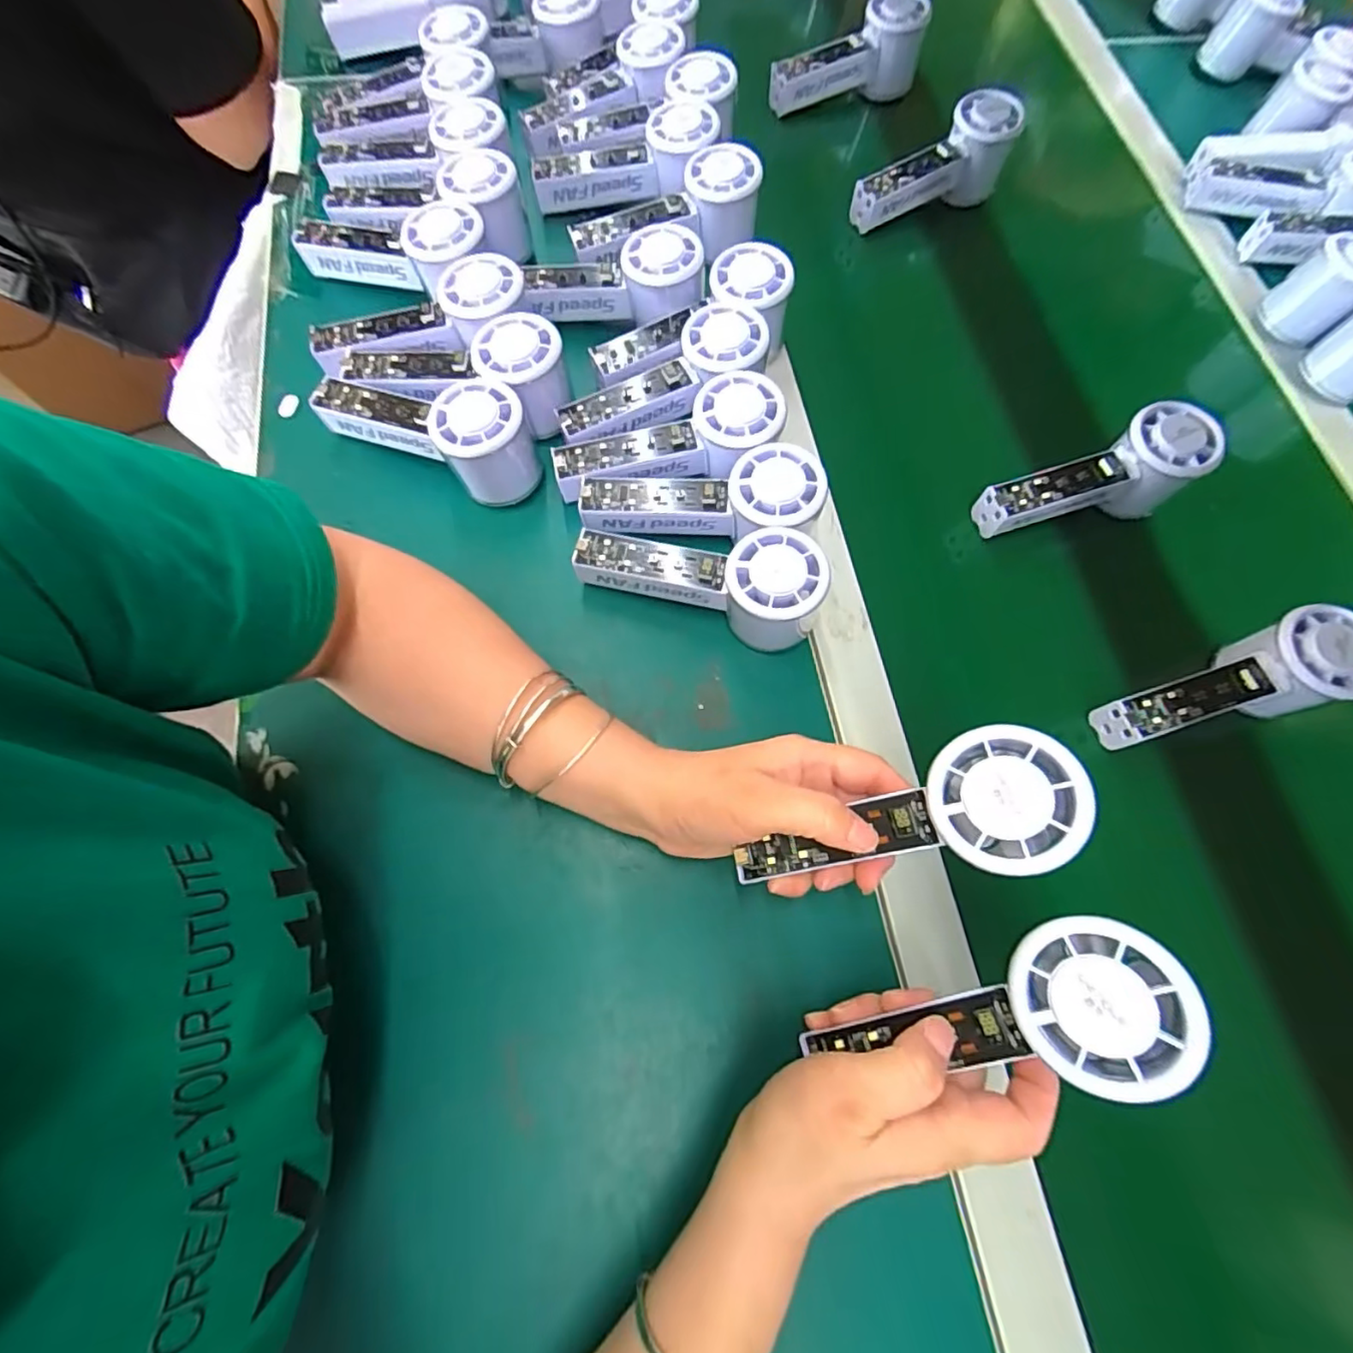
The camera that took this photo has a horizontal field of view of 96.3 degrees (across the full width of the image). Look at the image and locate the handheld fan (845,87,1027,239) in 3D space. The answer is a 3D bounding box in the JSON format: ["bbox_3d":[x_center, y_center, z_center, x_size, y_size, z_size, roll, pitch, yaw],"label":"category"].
[{"bbox_3d":[0.221,-0.429,0.514,0.142,0.061,0.056,-35,76,-13],"label":"handheld fan"}]

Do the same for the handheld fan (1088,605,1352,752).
[{"bbox_3d":[0.336,0.005,0.366,0.147,0.052,0.053,-16,73,-8],"label":"handheld fan"}]

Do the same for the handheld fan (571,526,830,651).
[{"bbox_3d":[0.012,-0.057,0.369,0.147,0.062,0.052,10,71,1],"label":"handheld fan"}]

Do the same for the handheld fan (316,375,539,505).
[{"bbox_3d":[-0.161,-0.167,0.394,0.147,0.059,0.057,27,72,6],"label":"handheld fan"}]

